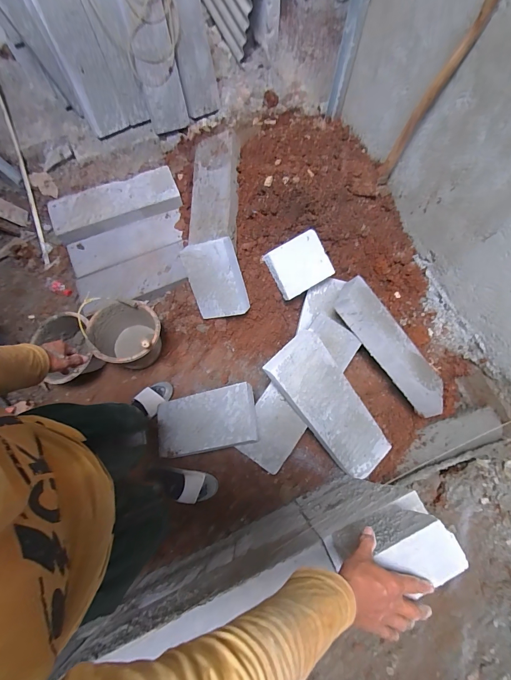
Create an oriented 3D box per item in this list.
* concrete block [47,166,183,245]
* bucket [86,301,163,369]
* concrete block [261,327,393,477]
[{"bbox_3d":[-0.670,-0.652,1.543,0.599,0.090,0.225,-21,72,-7],"label":"concrete block"},{"bbox_3d":[-0.506,-0.009,1.299,0.258,0.212,0.282,0,71,0],"label":"bucket"},{"bbox_3d":[0.267,0.246,1.141,0.213,0.075,0.590,-41,109,-11],"label":"concrete block"}]

